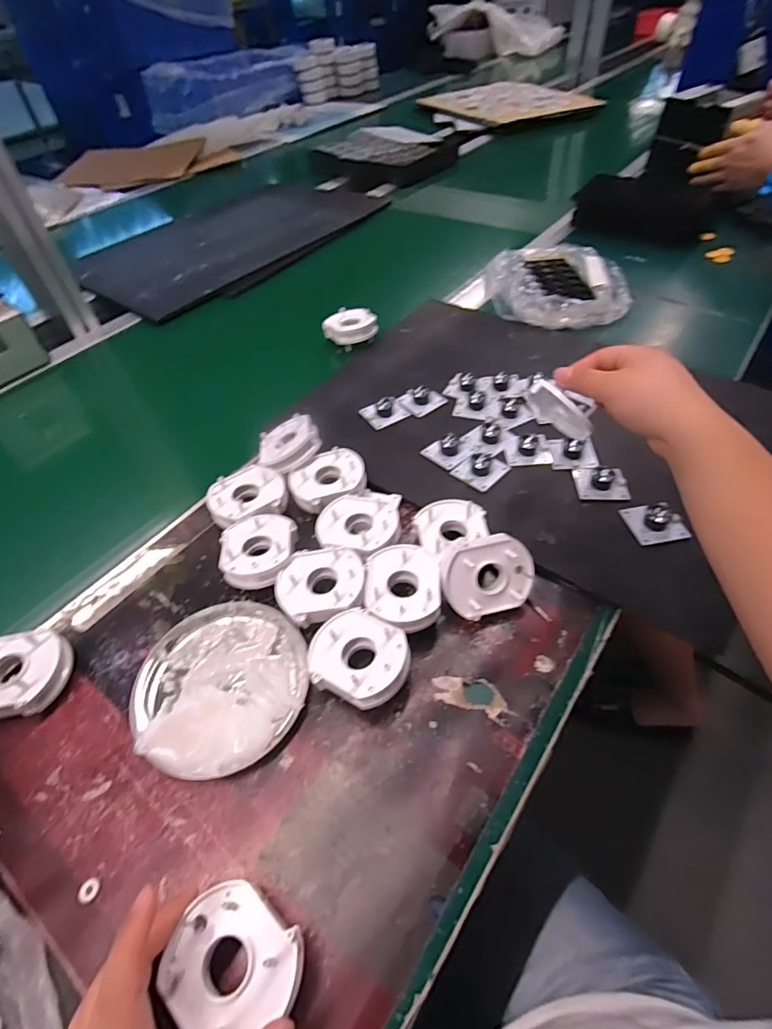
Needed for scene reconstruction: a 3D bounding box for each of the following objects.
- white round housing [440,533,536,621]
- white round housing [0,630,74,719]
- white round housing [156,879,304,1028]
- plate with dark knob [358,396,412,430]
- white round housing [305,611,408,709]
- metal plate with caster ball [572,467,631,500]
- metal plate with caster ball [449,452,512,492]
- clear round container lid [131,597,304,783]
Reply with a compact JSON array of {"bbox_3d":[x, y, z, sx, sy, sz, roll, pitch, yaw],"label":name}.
[{"bbox_3d":[0.080,0.048,0.386,0.071,0.062,0.018,-12,10,-7],"label":"white round housing"},{"bbox_3d":[-0.279,0.123,0.371,0.072,0.036,0.059,-2,50,4],"label":"white round housing"},{"bbox_3d":[-0.081,0.236,0.254,0.065,0.011,0.061,-3,50,3],"label":"white round housing"},{"bbox_3d":[-0.002,-0.120,0.557,0.048,0.013,0.038,-27,53,-16],"label":"plate with dark knob"},{"bbox_3d":[-0.018,0.108,0.360,0.070,0.038,0.062,18,54,19],"label":"white round housing"},{"bbox_3d":[0.207,-0.035,0.462,0.047,0.021,0.038,1,50,7],"label":"metal plate with caster ball"},{"bbox_3d":[0.095,-0.048,0.483,0.042,0.018,0.041,-39,57,-24],"label":"metal plate with caster ball"},{"bbox_3d":[-0.127,0.122,0.364,0.126,0.027,0.128,-3,50,3],"label":"clear round container lid"}]

